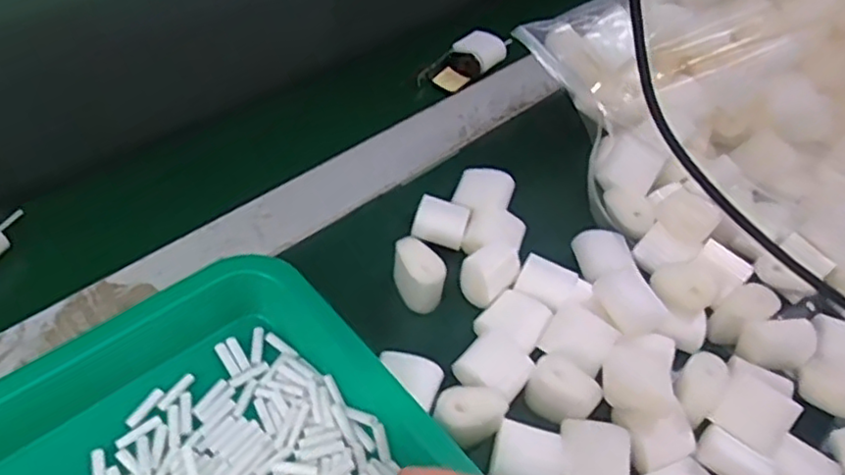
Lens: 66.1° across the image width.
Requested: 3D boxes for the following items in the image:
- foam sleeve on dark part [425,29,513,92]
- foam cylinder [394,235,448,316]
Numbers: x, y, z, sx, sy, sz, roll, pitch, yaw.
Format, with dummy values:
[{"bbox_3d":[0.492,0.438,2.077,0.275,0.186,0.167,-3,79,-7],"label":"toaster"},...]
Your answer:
[{"bbox_3d":[0.043,-0.161,0.577,0.037,0.021,0.082,34,55,19],"label":"foam sleeve on dark part"},{"bbox_3d":[-0.003,0.022,0.394,0.023,0.030,0.035,-18,55,-21],"label":"foam cylinder"}]

